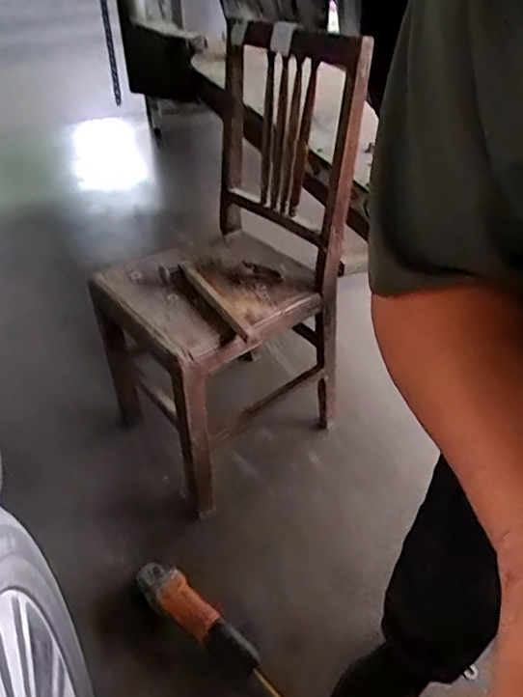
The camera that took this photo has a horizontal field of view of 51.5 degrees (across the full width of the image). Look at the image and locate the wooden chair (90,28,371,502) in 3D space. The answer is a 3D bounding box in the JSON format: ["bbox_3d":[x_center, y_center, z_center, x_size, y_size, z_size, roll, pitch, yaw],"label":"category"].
[{"bbox_3d":[-0.085,-0.180,1.099,0.413,0.716,0.521,27,47,30],"label":"wooden chair"}]

